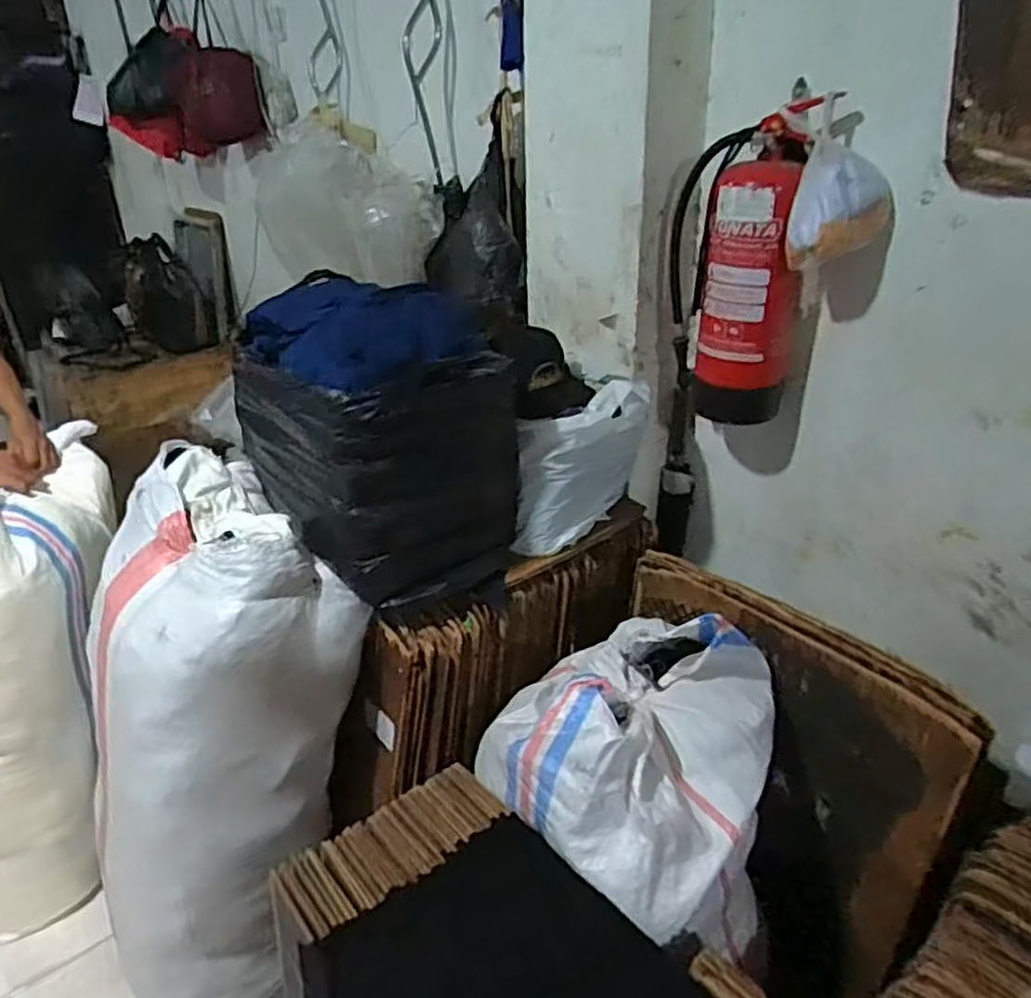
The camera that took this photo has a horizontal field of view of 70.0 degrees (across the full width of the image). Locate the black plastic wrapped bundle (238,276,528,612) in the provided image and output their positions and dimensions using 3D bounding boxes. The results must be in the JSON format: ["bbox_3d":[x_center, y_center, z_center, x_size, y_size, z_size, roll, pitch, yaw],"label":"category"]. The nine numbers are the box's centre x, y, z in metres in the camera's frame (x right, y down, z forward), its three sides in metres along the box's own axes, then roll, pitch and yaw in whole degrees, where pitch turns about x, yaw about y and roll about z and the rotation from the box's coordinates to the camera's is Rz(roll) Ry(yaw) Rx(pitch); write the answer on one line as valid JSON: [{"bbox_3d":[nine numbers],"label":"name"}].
[{"bbox_3d":[-0.249,-0.112,1.304,0.453,0.445,0.341,21,35,32],"label":"black plastic wrapped bundle"}]

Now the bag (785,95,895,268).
[{"bbox_3d":[0.516,-0.485,1.154,0.143,0.213,0.161,12,32,21],"label":"bag"}]

